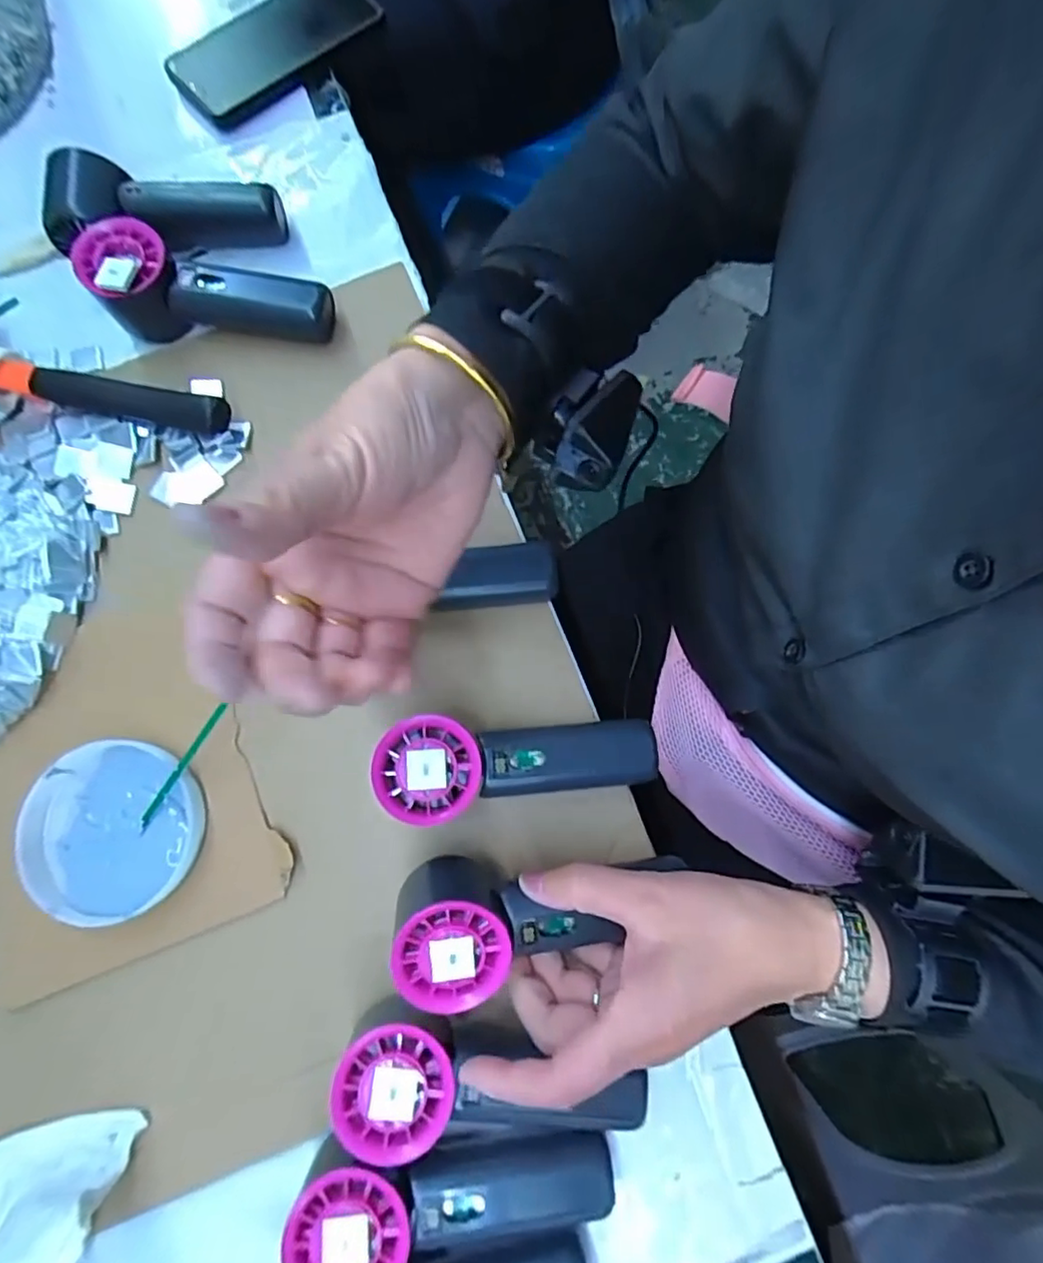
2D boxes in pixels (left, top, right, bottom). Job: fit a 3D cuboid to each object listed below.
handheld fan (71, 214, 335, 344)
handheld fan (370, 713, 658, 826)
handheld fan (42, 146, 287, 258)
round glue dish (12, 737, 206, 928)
[{"bbox_3d":[-0.209,-0.232,0.405,0.157,0.056,0.055,2,79,3],"label":"handheld fan"},{"bbox_3d":[0.000,0.074,0.342,0.150,0.061,0.051,-5,78,1],"label":"handheld fan"},{"bbox_3d":[-0.251,-0.301,0.425,0.155,0.046,0.053,-2,78,-14],"label":"handheld fan"},{"bbox_3d":[-0.237,0.115,0.349,0.091,0.024,0.099,0,78,2],"label":"round glue dish"}]

